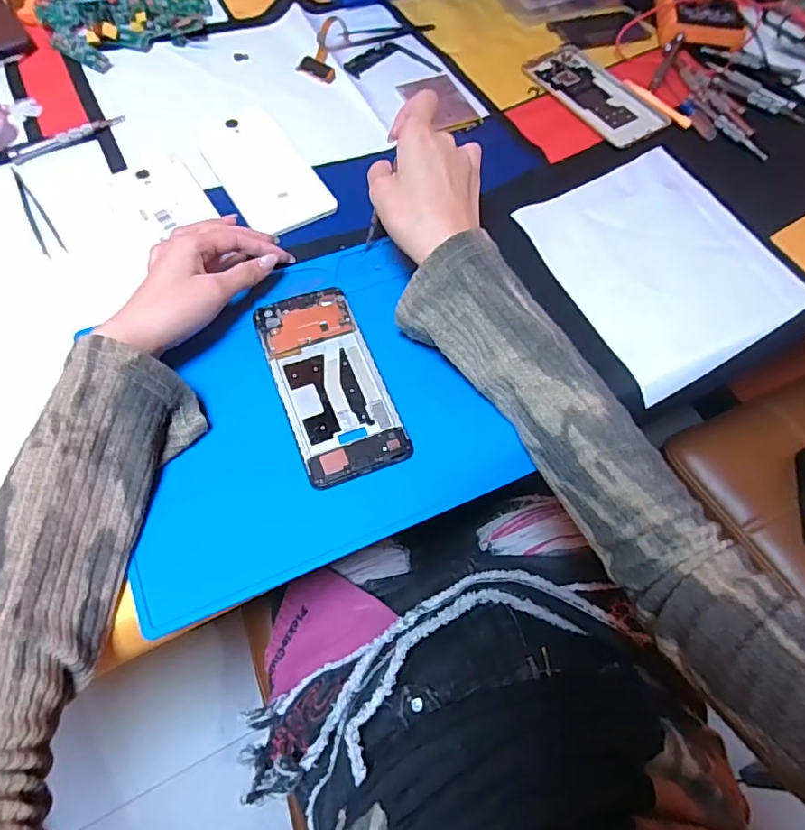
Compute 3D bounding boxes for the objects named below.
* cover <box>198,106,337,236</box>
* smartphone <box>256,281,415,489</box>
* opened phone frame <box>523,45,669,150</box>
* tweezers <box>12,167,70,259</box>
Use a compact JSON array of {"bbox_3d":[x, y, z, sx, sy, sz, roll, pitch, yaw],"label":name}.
[{"bbox_3d":[-0.127,-0.225,0.480,0.075,0.006,0.164,-27,67,-15],"label":"cover"},{"bbox_3d":[-0.052,-0.026,0.380,0.070,0.008,0.151,-19,66,-12],"label":"smartphone"},{"bbox_3d":[0.195,-0.329,0.550,0.074,0.005,0.155,-29,68,-16],"label":"opened phone frame"},{"bbox_3d":[-0.306,-0.167,0.445,0.016,0.006,0.105,-33,69,-17],"label":"tweezers"}]

